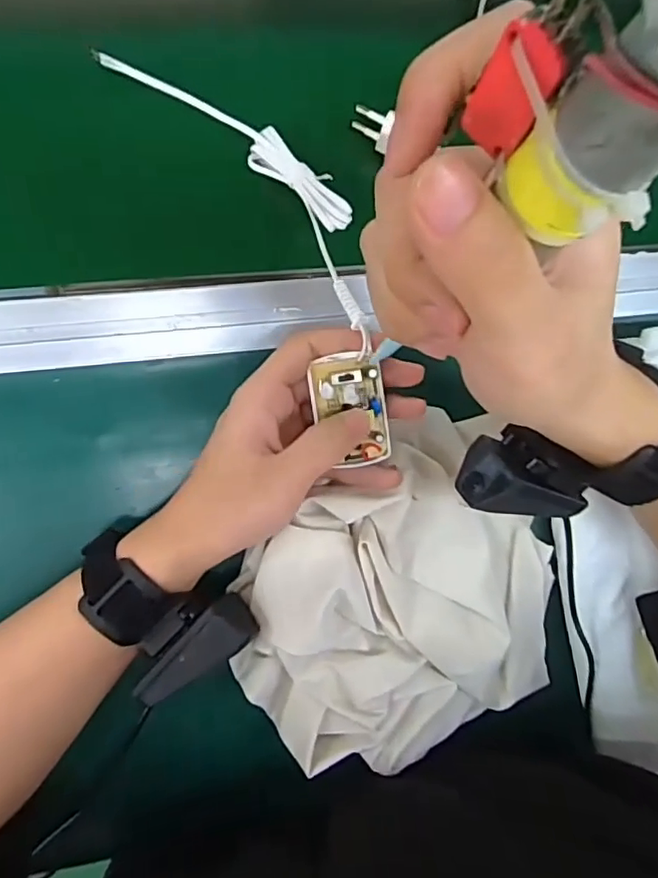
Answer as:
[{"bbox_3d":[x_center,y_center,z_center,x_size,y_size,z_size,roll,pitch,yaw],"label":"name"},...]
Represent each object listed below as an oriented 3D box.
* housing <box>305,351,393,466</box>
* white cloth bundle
[{"bbox_3d":[0.013,-0.015,0.307,0.036,0.014,0.055,-9,94,-8],"label":"housing"},{"bbox_3d":[0.043,0.102,0.342,0.192,0.044,0.178,0,92,-9],"label":"white cloth bundle"}]

